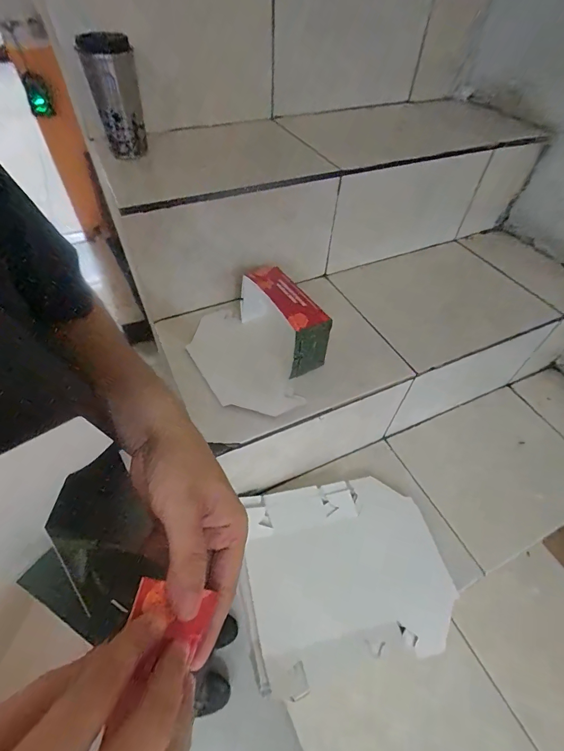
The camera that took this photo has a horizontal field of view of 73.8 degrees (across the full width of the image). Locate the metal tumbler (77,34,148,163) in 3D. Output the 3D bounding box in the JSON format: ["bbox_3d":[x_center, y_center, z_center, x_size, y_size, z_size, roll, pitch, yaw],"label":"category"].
[{"bbox_3d":[-0.276,-0.462,0.633,0.076,0.165,0.065,-13,51,-11],"label":"metal tumbler"}]

